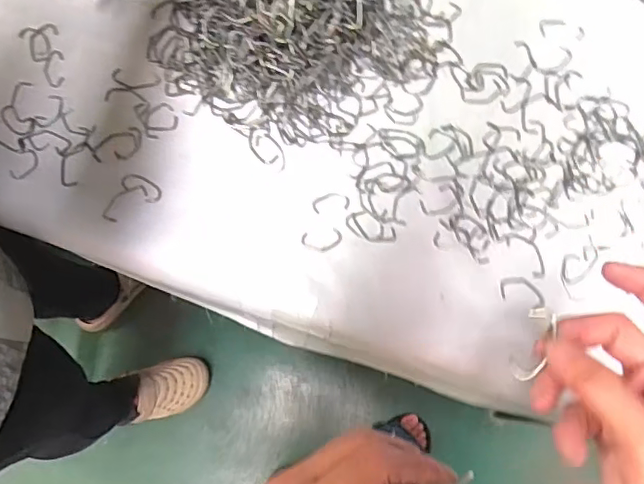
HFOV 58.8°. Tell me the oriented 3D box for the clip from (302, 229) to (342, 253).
[{"bbox_3d":[0.000,-0.001,0.461,0.032,0.004,0.017,-9,76,-3],"label":"clip"}]

